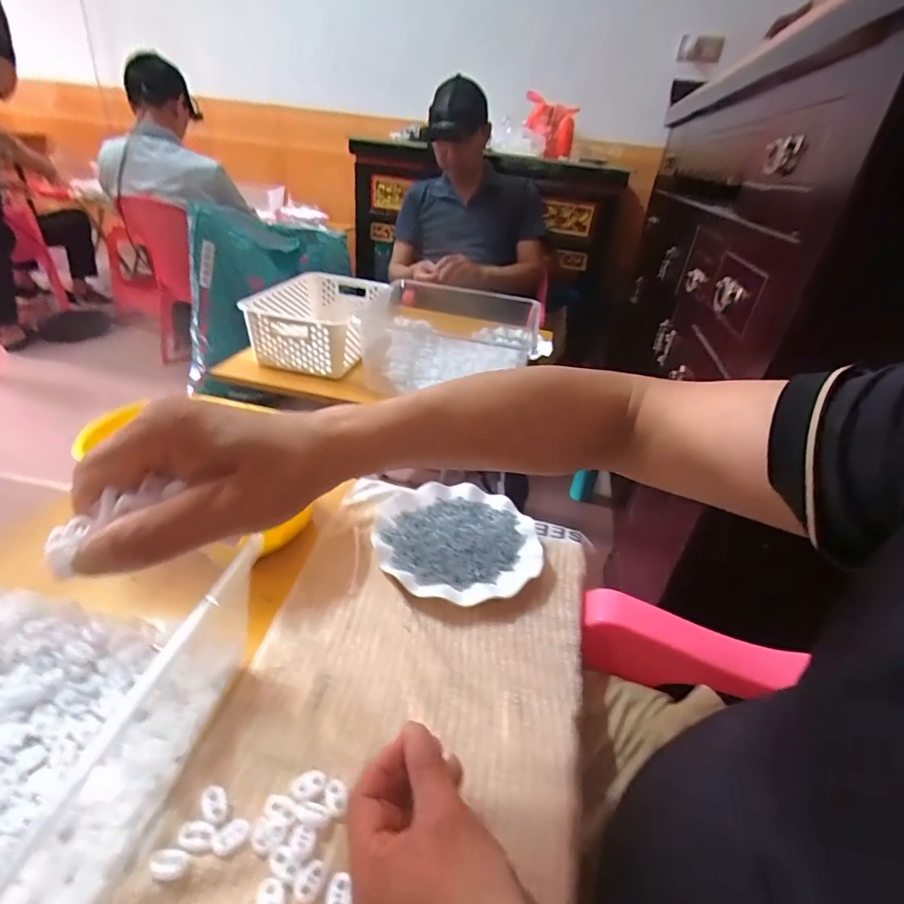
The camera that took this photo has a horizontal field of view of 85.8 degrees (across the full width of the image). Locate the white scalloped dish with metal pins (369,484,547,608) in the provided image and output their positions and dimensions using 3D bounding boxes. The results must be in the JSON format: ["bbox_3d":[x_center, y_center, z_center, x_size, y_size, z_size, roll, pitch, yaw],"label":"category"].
[{"bbox_3d":[0.005,0.096,0.555,0.181,0.021,0.172,4,32,-3],"label":"white scalloped dish with metal pins"}]

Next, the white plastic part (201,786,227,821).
[{"bbox_3d":[-0.158,0.234,0.324,0.014,0.004,0.022,-21,41,-35],"label":"white plastic part"}]

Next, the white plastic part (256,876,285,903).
[{"bbox_3d":[-0.107,0.264,0.286,0.016,0.008,0.022,-7,35,-20],"label":"white plastic part"}]

